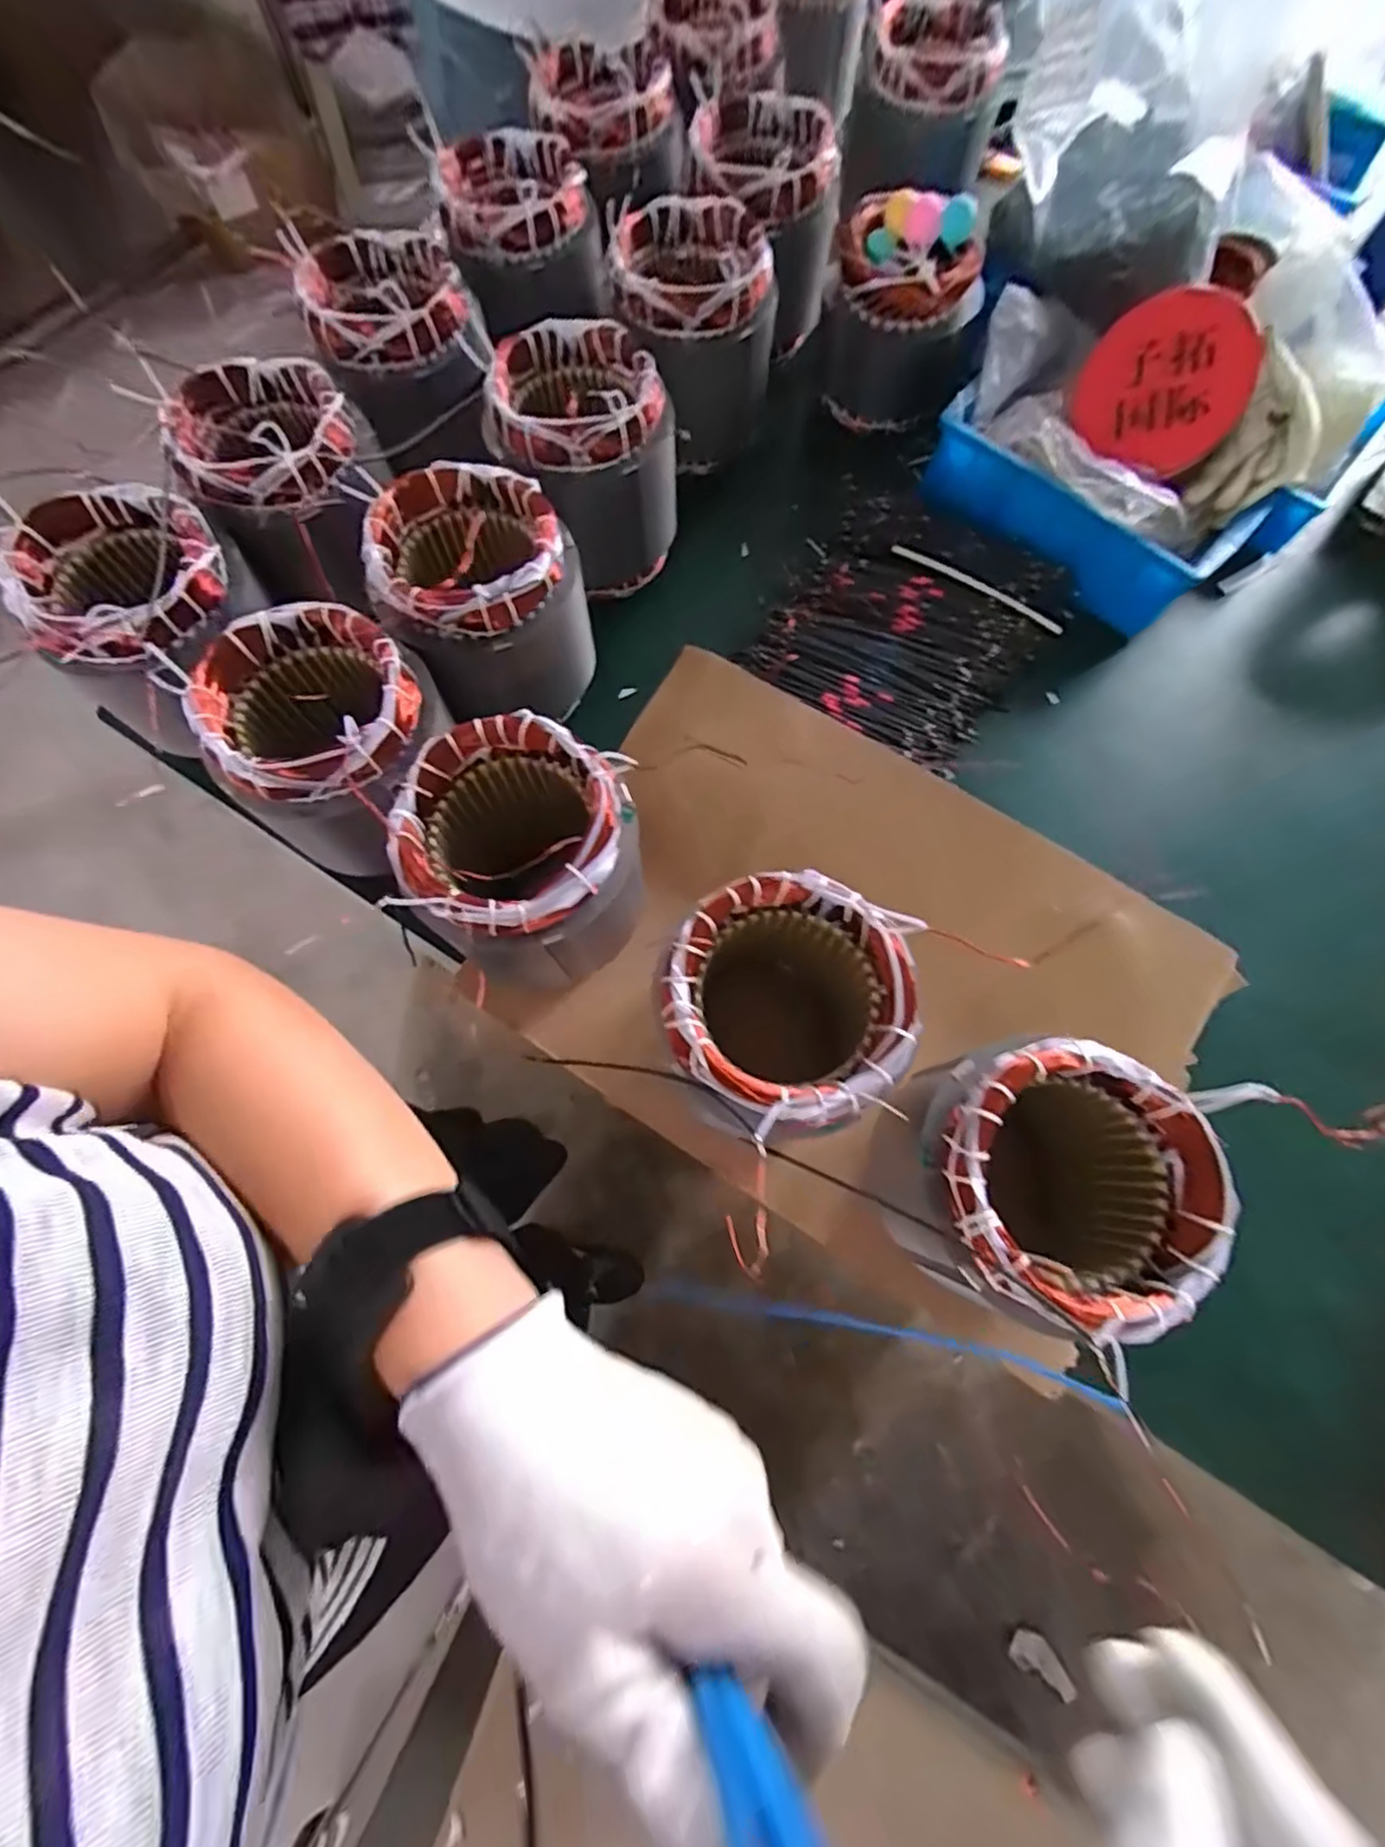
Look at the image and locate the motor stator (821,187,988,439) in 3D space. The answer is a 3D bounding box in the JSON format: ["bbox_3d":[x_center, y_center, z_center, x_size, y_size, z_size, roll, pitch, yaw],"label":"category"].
[{"bbox_3d":[0.217,-0.625,0.682,0.149,0.145,0.149,0,72,-1],"label":"motor stator"}]

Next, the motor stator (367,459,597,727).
[{"bbox_3d":[-0.168,-0.253,0.549,0.137,0.167,0.136,0,72,-1],"label":"motor stator"}]

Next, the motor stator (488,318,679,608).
[{"bbox_3d":[-0.095,-0.411,0.596,0.150,0.144,0.146,-5,72,-3],"label":"motor stator"}]

